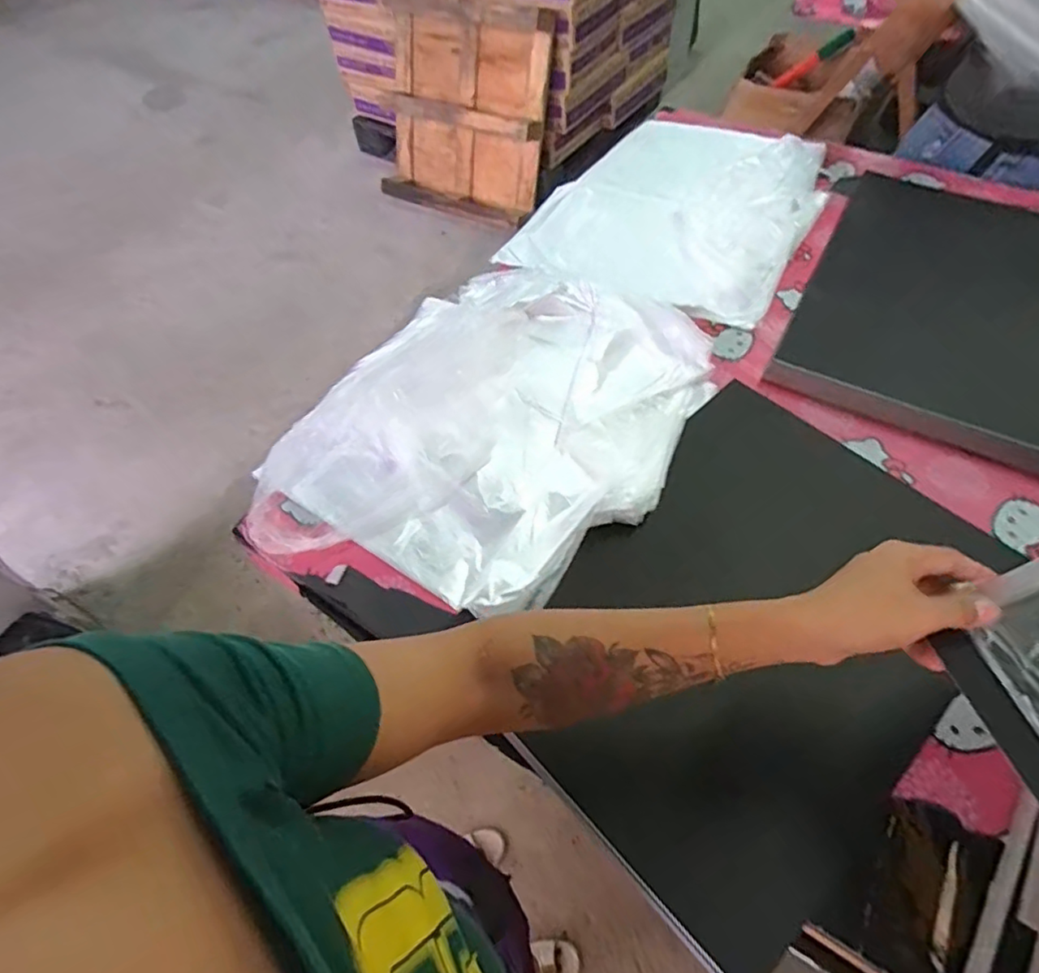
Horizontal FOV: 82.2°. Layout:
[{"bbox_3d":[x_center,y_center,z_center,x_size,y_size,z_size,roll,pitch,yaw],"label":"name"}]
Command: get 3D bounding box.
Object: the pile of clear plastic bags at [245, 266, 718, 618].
[{"bbox_3d":[-0.034,-0.093,0.760,0.455,0.073,0.570,27,61,19],"label":"pile of clear plastic bags"}]

